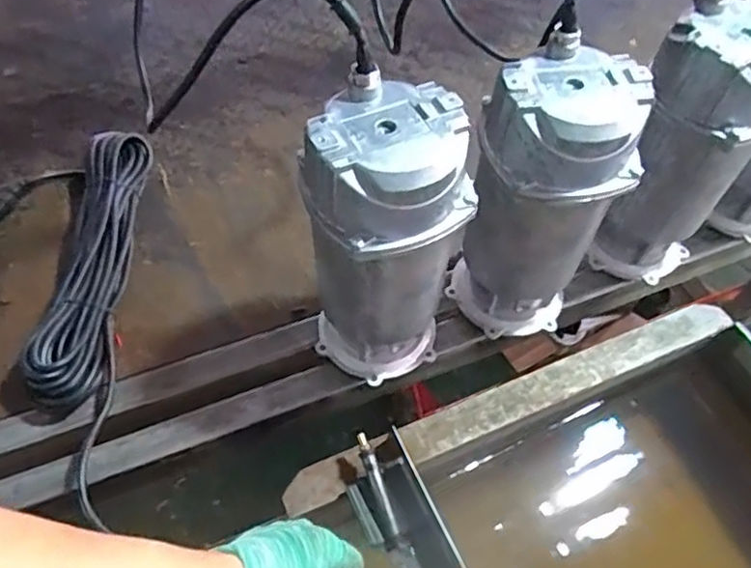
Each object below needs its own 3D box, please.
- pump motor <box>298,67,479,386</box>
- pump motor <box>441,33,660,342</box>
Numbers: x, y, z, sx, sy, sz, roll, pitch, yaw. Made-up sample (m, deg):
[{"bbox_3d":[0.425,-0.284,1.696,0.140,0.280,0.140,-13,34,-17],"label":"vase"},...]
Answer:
[{"bbox_3d":[0.007,-0.024,0.594,0.127,0.303,0.111,-10,57,-10],"label":"pump motor"},{"bbox_3d":[0.154,-0.064,0.629,0.130,0.303,0.115,20,57,11],"label":"pump motor"}]

